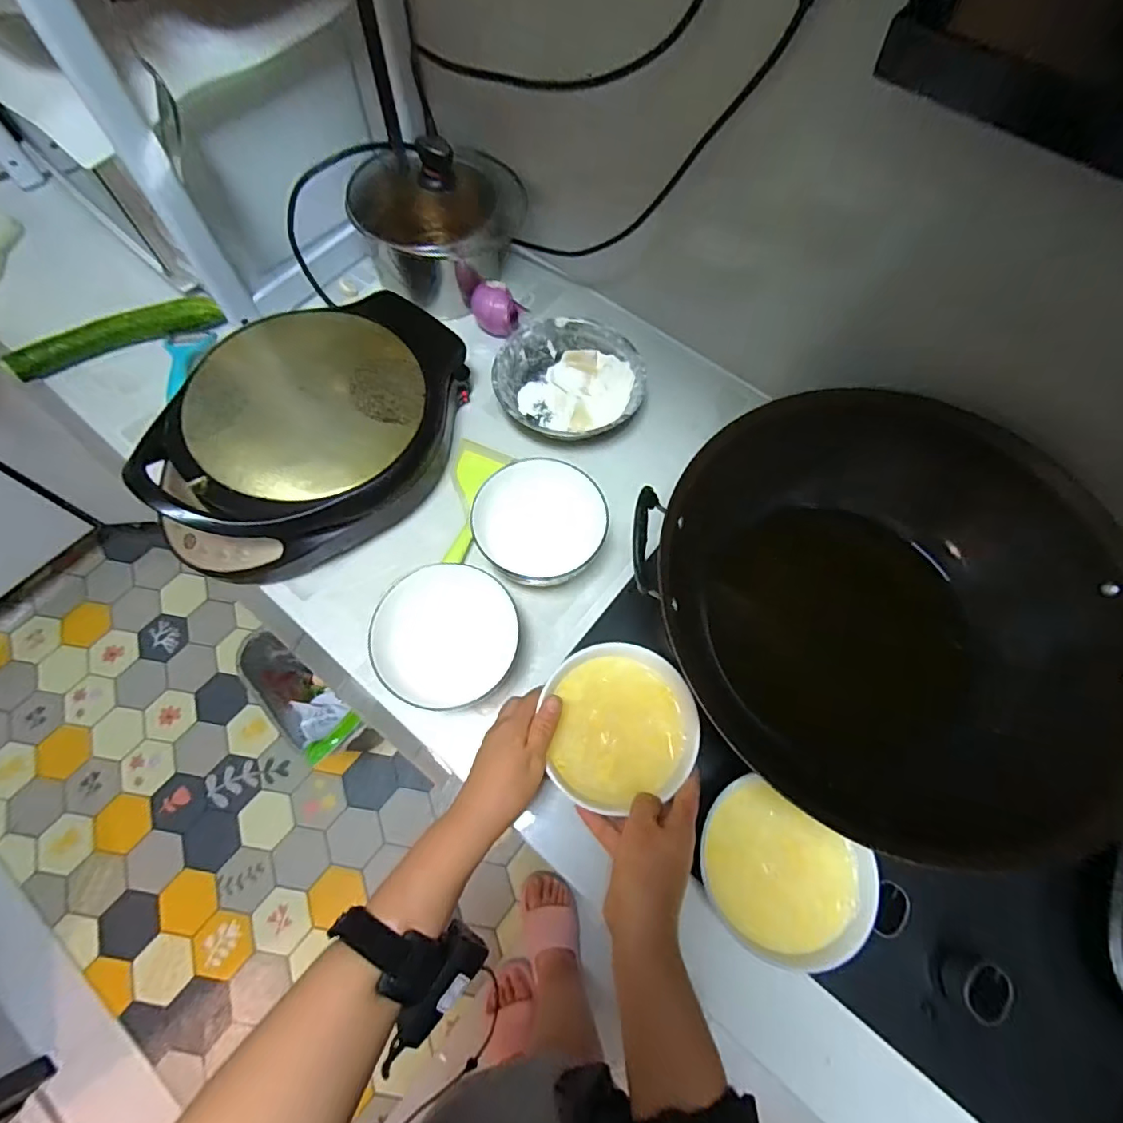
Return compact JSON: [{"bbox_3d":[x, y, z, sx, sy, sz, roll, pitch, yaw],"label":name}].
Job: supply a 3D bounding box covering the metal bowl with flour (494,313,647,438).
[{"bbox_3d":[0.011,-0.226,0.677,0.180,0.053,0.162,10,66,3],"label":"metal bowl with flour"}]

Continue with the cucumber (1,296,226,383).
[{"bbox_3d":[-0.575,-0.296,0.696,0.251,0.041,0.039,-21,68,-10],"label":"cucumber"}]

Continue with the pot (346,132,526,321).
[{"bbox_3d":[-0.166,-0.456,0.708,0.161,0.162,0.173,35,70,13],"label":"pot"}]

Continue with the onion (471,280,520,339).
[{"bbox_3d":[-0.088,-0.337,0.716,0.062,0.053,0.054,-7,67,-4],"label":"onion"}]

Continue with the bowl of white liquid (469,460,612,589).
[{"bbox_3d":[-0.022,-0.045,0.590,0.147,0.061,0.128,-32,71,-14],"label":"bowl of white liquid"}]

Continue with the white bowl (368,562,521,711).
[{"bbox_3d":[-0.117,0.072,0.552,0.134,0.058,0.155,8,66,2],"label":"white bowl"}]

